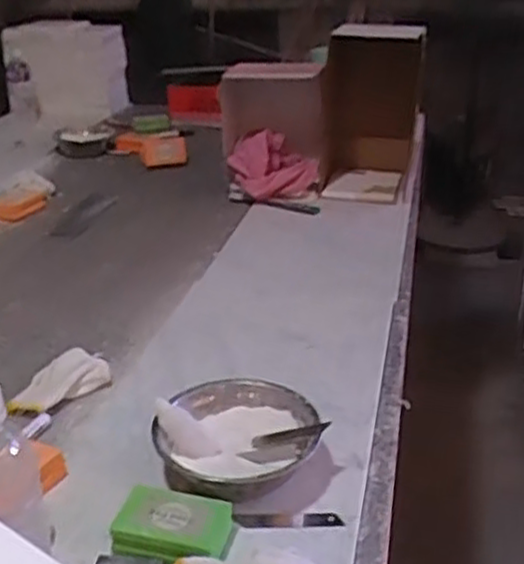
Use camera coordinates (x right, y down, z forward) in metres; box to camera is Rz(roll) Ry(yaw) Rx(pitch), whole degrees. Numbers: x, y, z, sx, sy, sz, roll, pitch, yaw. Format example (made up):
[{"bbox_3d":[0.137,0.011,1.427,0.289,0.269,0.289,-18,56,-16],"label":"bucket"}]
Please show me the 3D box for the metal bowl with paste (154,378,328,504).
[{"bbox_3d":[-0.025,0.153,0.747,0.157,0.071,0.144,0,27,0],"label":"metal bowl with paste"}]

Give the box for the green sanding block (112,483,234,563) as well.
[{"bbox_3d":[-0.077,0.209,0.649,0.096,0.018,0.069,5,27,10],"label":"green sanding block"}]

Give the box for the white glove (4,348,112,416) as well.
[{"bbox_3d":[-0.240,0.121,0.885,0.072,0.027,0.126,22,34,37],"label":"white glove"}]

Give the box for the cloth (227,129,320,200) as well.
[{"bbox_3d":[0.024,-0.228,1.455,0.167,0.124,0.126,1,27,3],"label":"cloth"}]

